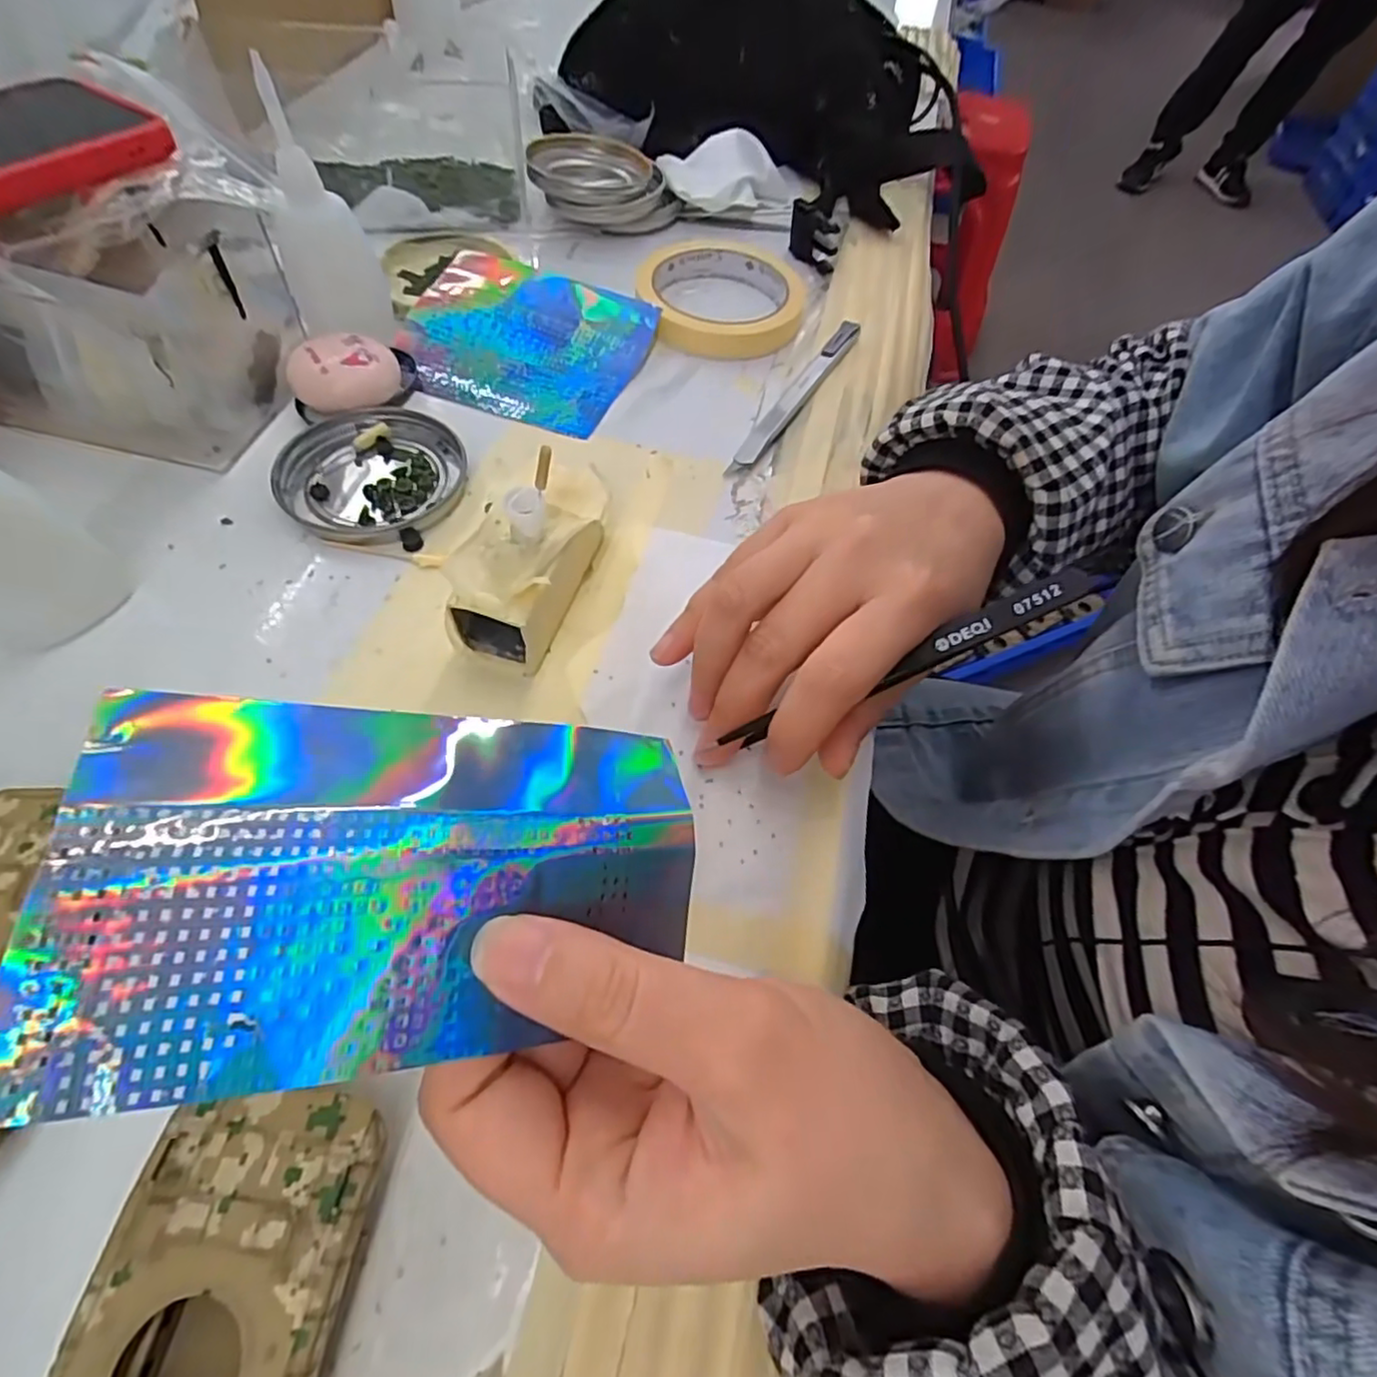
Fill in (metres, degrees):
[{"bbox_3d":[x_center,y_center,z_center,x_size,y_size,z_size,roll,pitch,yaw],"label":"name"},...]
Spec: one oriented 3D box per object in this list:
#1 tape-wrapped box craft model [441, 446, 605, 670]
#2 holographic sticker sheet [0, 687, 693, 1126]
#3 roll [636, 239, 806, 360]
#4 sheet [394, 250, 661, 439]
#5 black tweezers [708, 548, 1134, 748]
[{"bbox_3d":[-0.059,-0.054,0.252,0.039,0.050,0.084,21,60,8],"label":"tape-wrapped box craft model"},{"bbox_3d":[-0.054,0.037,0.137,0.119,0.009,0.072,7,62,-27],"label":"holographic sticker sheet"},{"bbox_3d":[0.019,-0.230,0.385,0.094,0.016,0.098,2,59,-4],"label":"roll"},{"bbox_3d":[-0.091,-0.187,0.350,0.122,0.016,0.102,22,60,8],"label":"sheet"},{"bbox_3d":[0.073,-0.010,0.209,0.126,0.004,0.010,-26,61,12],"label":"black tweezers"}]

